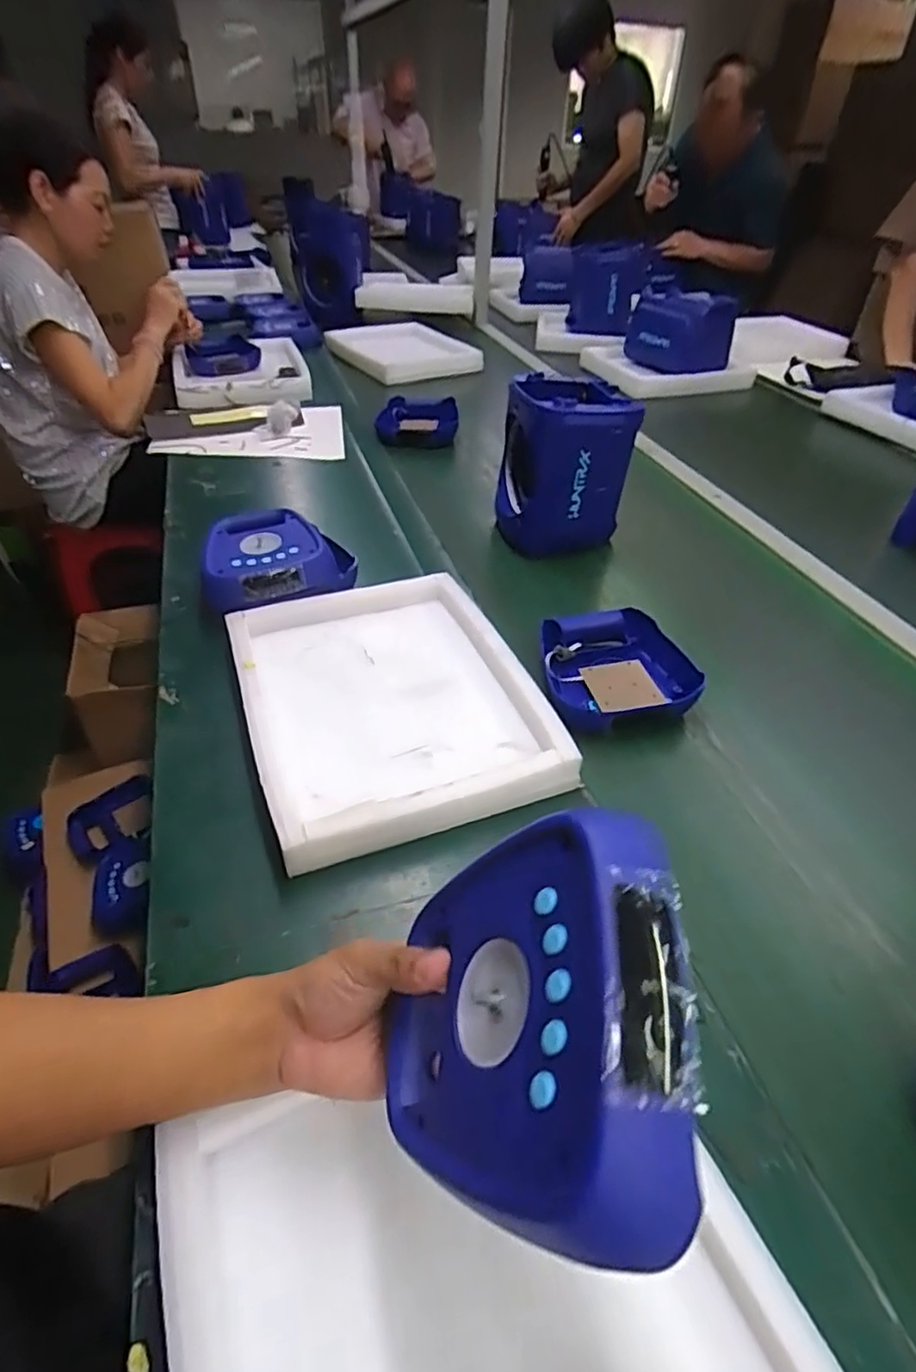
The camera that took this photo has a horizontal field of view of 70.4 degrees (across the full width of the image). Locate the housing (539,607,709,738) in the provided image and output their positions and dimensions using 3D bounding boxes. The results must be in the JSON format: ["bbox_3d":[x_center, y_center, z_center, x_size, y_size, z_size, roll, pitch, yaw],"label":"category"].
[{"bbox_3d":[0.187,-0.016,0.751,0.173,0.041,0.186,1,43,-2],"label":"housing"}]

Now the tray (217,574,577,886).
[{"bbox_3d":[-0.072,0.004,0.681,0.283,0.038,0.366,-14,45,-18],"label":"tray"}]

